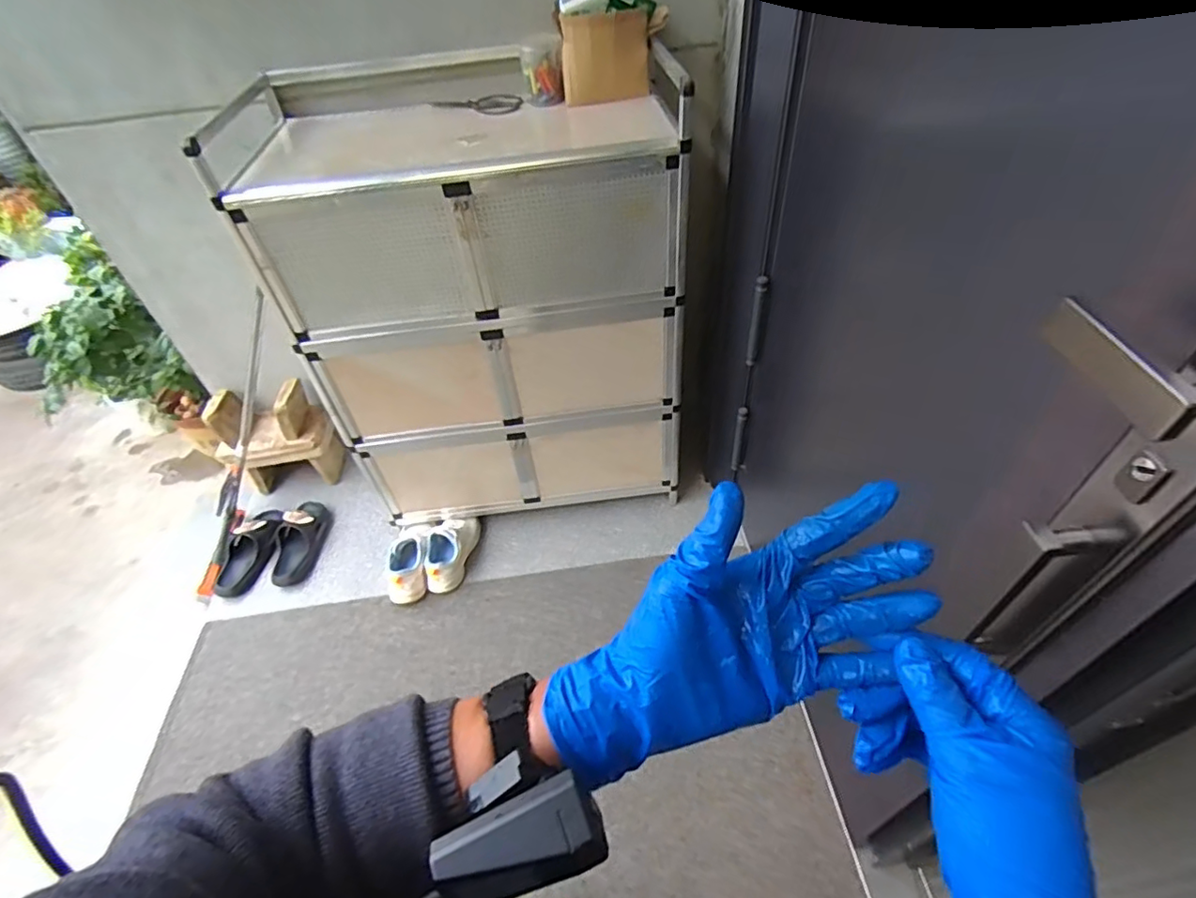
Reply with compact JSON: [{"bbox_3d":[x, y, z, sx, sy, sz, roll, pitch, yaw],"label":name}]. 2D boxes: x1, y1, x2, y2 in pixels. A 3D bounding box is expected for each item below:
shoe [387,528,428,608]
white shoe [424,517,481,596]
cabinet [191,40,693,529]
[{"bbox_3d":[-0.516,0.306,1.584,0.110,0.093,0.230,-7,46,-1],"label":"shoe"},{"bbox_3d":[-0.408,0.281,1.592,0.107,0.091,0.233,3,47,9],"label":"white shoe"},{"bbox_3d":[-0.263,-0.333,1.439,0.895,0.960,0.471,-5,46,2],"label":"cabinet"}]

